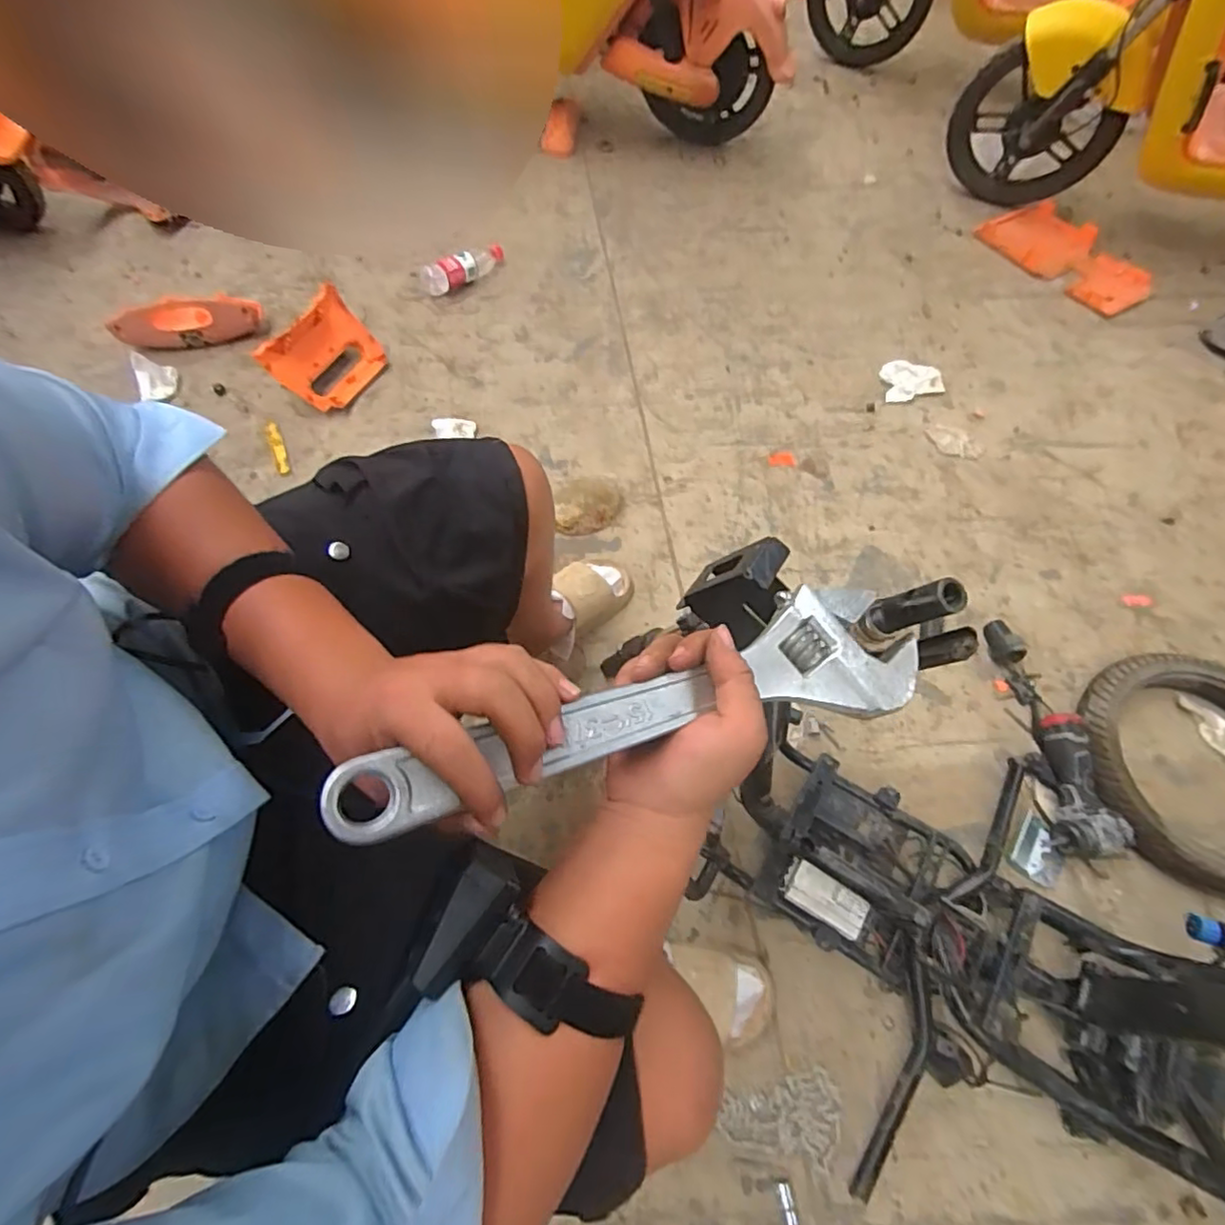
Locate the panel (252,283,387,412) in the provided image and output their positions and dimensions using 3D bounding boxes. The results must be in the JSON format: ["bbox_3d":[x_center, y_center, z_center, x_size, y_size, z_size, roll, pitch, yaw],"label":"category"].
[{"bbox_3d":[-0.597,-0.547,1.301,0.183,0.058,0.237,41,73,-19],"label":"panel"}]

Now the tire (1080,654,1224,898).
[{"bbox_3d":[0.906,0.229,0.948,0.356,0.059,0.383,37,68,18],"label":"tire"}]

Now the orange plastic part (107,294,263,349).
[{"bbox_3d":[-0.918,-0.626,1.350,0.292,0.097,0.065,-11,64,-7],"label":"orange plastic part"}]

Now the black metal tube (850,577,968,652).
[{"bbox_3d":[0.197,0.002,0.417,0.023,0.078,0.024,17,60,-21],"label":"black metal tube"}]

